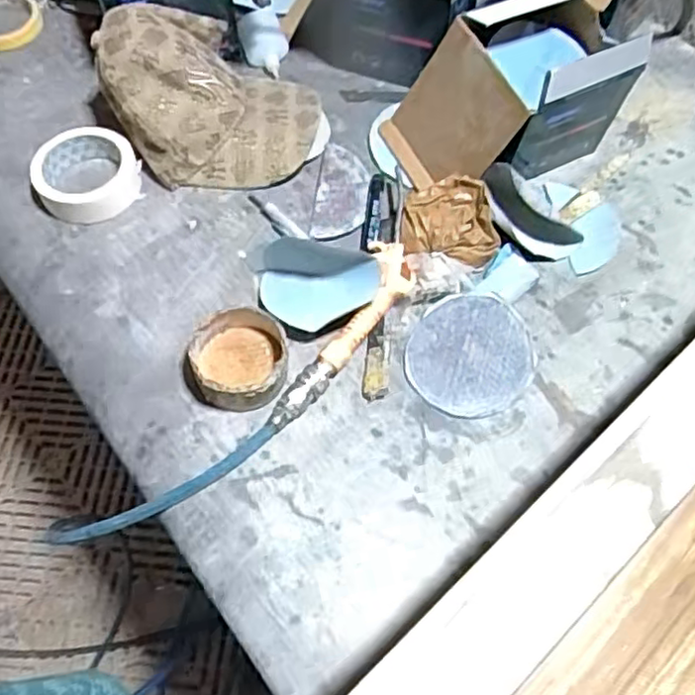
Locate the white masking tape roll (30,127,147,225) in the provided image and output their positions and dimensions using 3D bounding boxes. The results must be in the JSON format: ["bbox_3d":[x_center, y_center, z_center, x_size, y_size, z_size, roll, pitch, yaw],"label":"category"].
[{"bbox_3d":[-0.260,-0.172,0.667,0.098,0.032,0.095,0,63,0],"label":"white masking tape roll"}]

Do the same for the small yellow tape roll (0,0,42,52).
[{"bbox_3d":[-0.412,-0.388,0.788,0.093,0.016,0.095,-21,64,-10],"label":"small yellow tape roll"}]

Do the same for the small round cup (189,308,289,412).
[{"bbox_3d":[-0.094,0.011,0.578,0.082,0.040,0.080,0,63,0],"label":"small round cup"}]

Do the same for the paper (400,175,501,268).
[{"bbox_3d":[0.099,-0.123,0.637,0.092,0.027,0.080,7,76,-12],"label":"paper"}]

